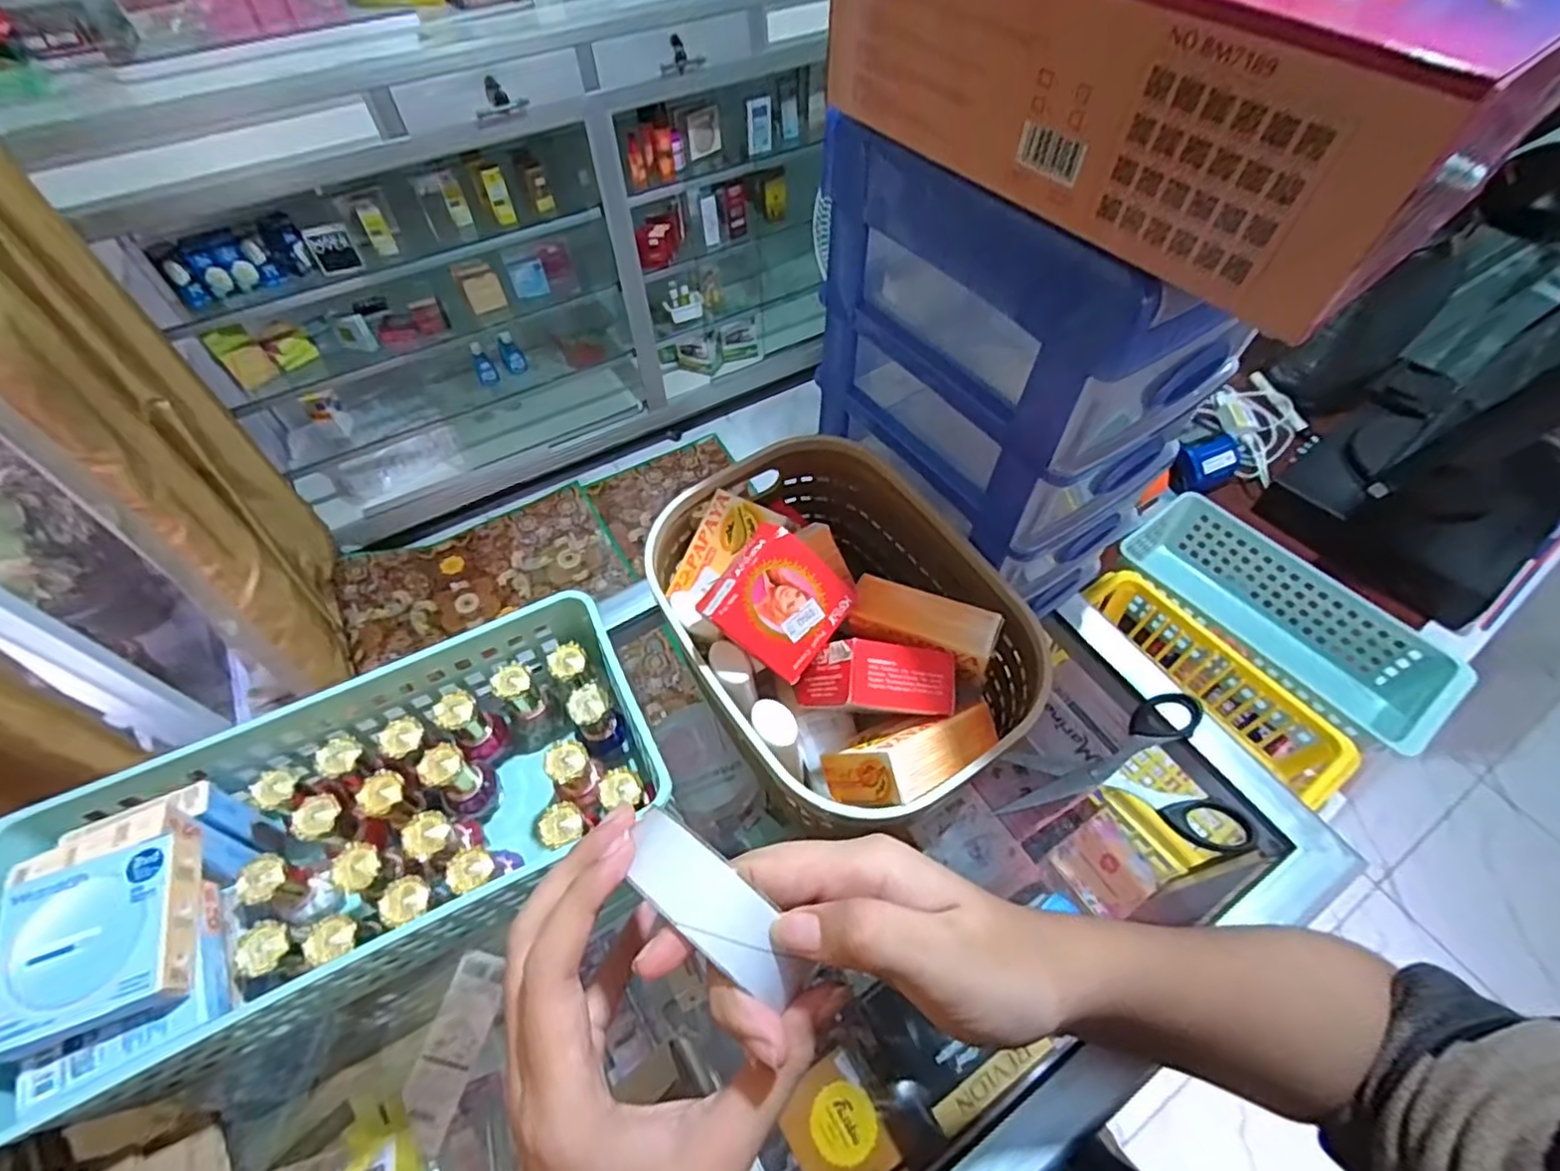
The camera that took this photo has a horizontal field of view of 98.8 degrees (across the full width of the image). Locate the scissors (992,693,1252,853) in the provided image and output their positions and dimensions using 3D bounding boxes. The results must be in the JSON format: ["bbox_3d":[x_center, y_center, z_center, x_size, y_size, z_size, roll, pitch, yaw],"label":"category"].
[{"bbox_3d":[0.209,0.106,0.409,0.135,0.015,0.089,6,56,13],"label":"scissors"}]

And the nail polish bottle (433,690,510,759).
[{"bbox_3d":[-0.176,0.080,0.384,0.025,0.046,0.025,35,63,22],"label":"nail polish bottle"}]

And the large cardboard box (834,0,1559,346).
[{"bbox_3d":[0.135,-0.186,0.230,0.120,0.072,0.205,-36,62,-22],"label":"large cardboard box"}]

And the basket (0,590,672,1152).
[{"bbox_3d":[-0.210,0.123,0.336,0.289,0.098,0.133,-24,58,-15],"label":"basket"}]

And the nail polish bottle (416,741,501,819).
[{"bbox_3d":[-0.175,0.109,0.368,0.023,0.058,0.028,31,61,20],"label":"nail polish bottle"}]

